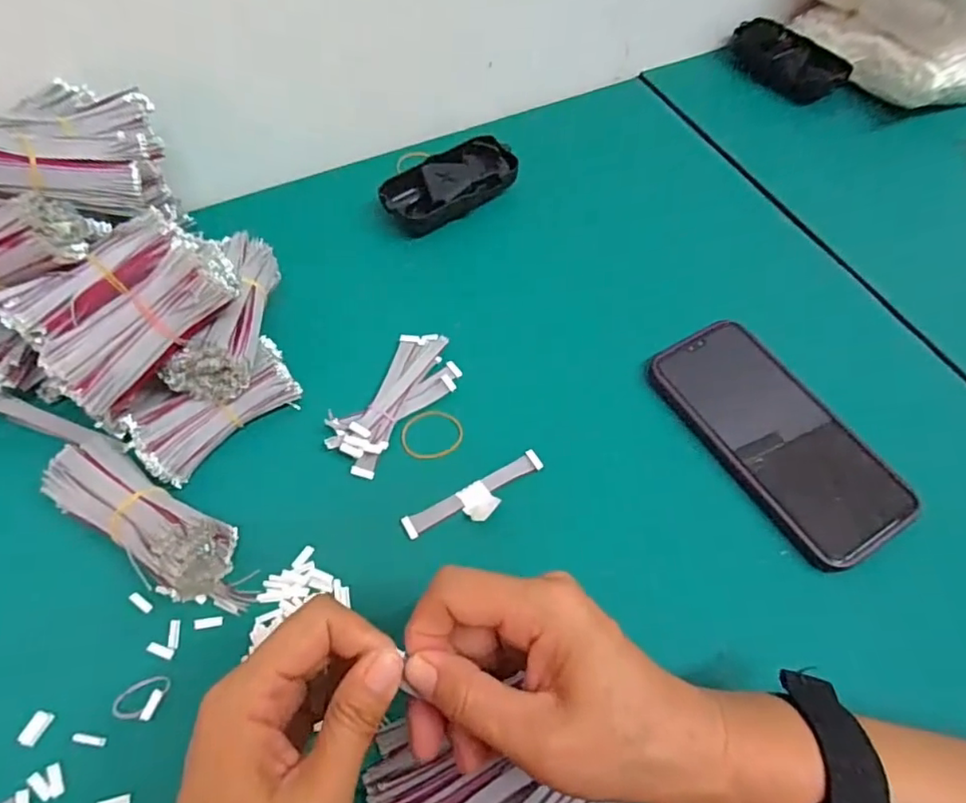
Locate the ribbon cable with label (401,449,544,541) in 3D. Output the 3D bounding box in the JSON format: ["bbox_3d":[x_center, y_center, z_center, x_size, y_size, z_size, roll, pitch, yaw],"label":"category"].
[{"bbox_3d":[-0.002,0.058,0.335,0.088,0.013,0.024,-27,64,-15],"label":"ribbon cable with label"}]

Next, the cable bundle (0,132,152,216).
[{"bbox_3d":[-0.231,-0.115,0.288,0.107,0.034,0.032,-8,55,-39],"label":"cable bundle"}]

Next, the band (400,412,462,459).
[{"bbox_3d":[-0.032,0.021,0.360,0.038,0.008,0.031,-4,60,-3],"label":"band"}]

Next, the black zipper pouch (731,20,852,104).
[{"bbox_3d":[0.290,-0.323,0.549,0.108,0.050,0.021,29,64,15],"label":"black zipper pouch"}]

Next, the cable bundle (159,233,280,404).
[{"bbox_3d":[-0.153,-0.051,0.344,0.043,0.046,0.100,2,60,1],"label":"cable bundle"}]

